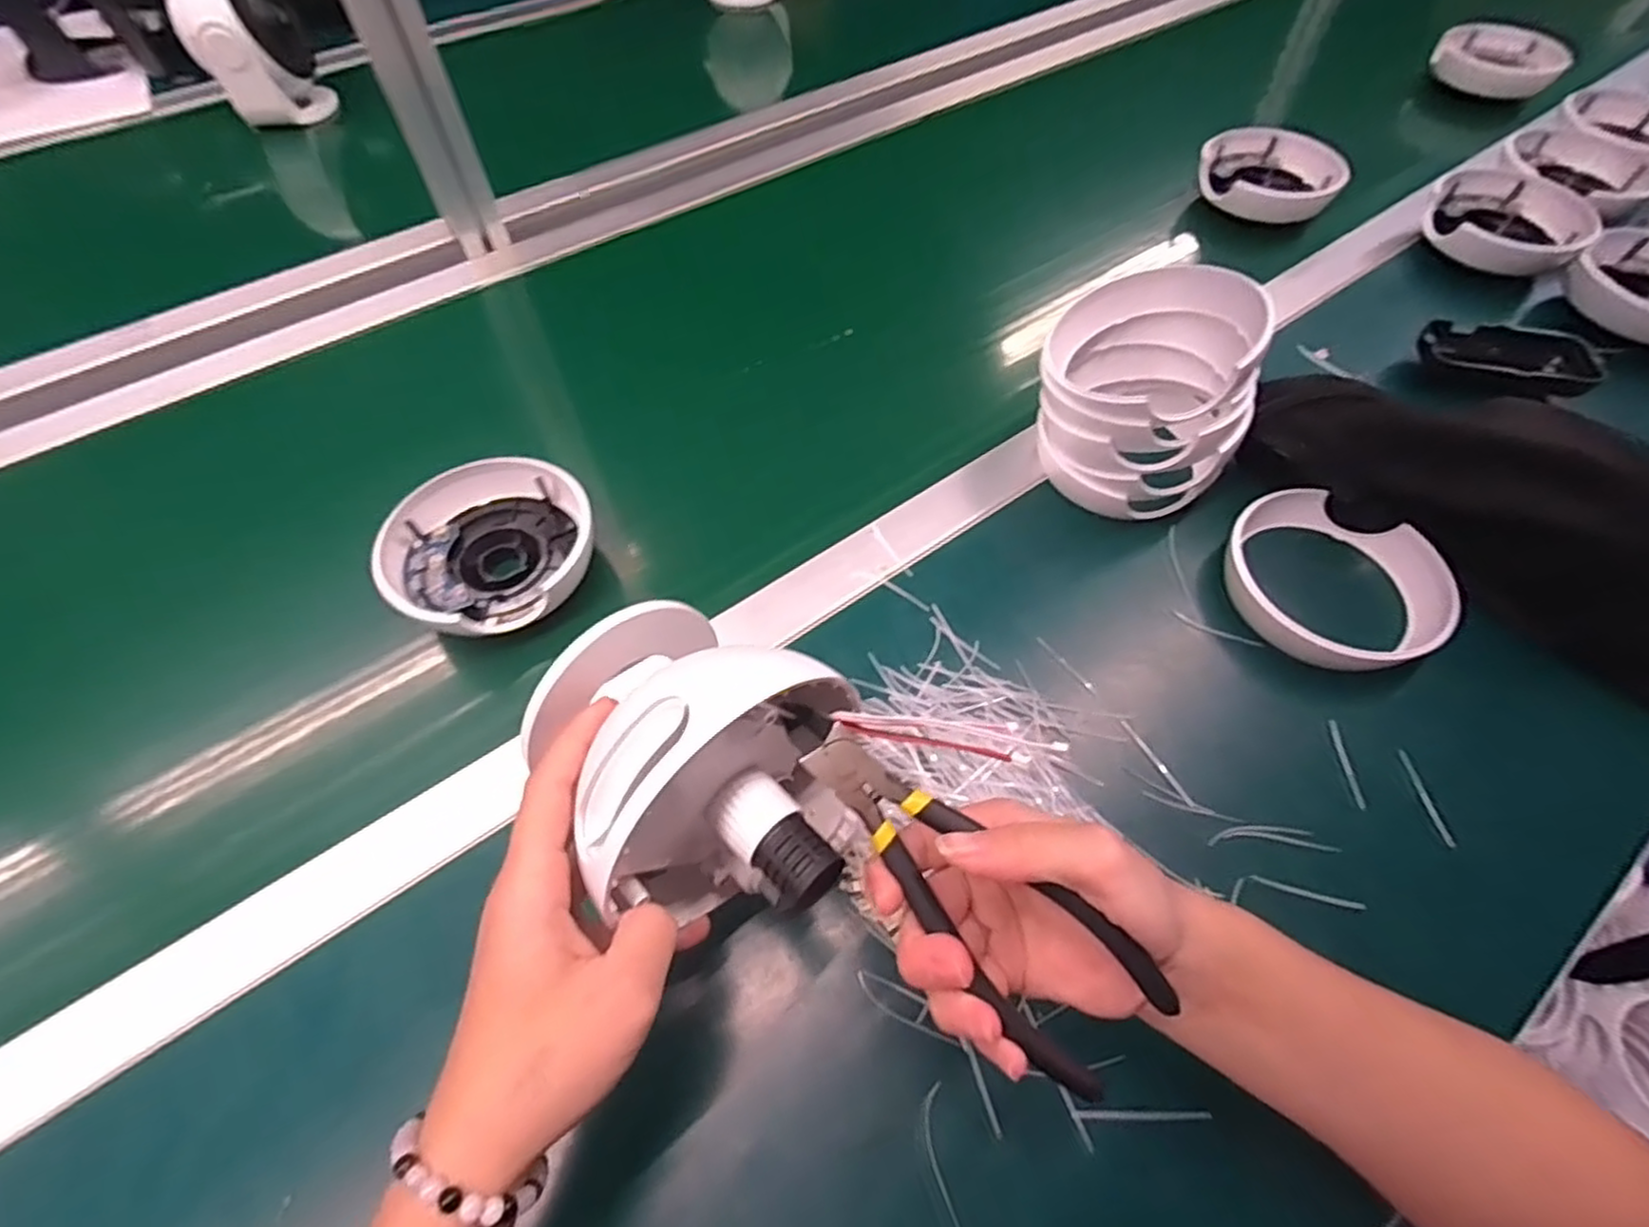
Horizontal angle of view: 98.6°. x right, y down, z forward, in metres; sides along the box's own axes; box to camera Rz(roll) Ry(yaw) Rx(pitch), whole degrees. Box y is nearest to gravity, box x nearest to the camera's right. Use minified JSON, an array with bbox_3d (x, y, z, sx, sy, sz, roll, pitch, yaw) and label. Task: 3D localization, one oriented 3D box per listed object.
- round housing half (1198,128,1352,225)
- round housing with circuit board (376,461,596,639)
[{"bbox_3d":[0.389,-0.384,0.621,0.113,0.034,0.113,0,57,0],"label":"round housing half"},{"bbox_3d":[-0.195,-0.033,0.419,0.114,0.048,0.117,0,57,0],"label":"round housing with circuit board"}]

